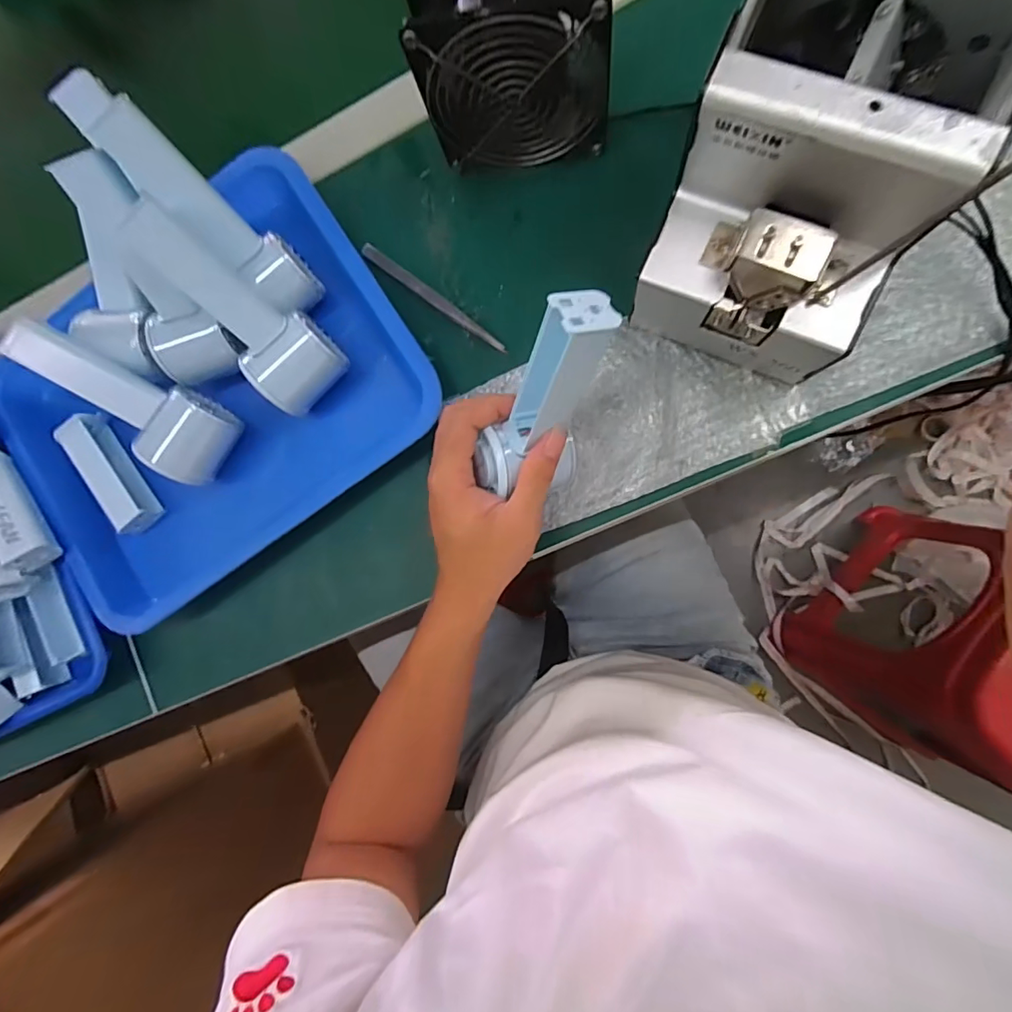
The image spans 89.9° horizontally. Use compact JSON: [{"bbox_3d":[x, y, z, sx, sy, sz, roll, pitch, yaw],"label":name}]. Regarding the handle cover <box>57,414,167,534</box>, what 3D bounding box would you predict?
[{"bbox_3d":[-0.325,-0.026,0.414,0.034,0.027,0.099,-39,83,6],"label":"handle cover"}]

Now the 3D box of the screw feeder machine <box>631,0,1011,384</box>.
[{"bbox_3d":[0.166,-0.186,0.283,0.117,0.144,0.172,23,92,9],"label":"screw feeder machine"}]

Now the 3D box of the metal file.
[{"bbox_3d":[-0.057,-0.161,0.391,0.139,0.012,0.011,39,94,9],"label":"metal file"}]

